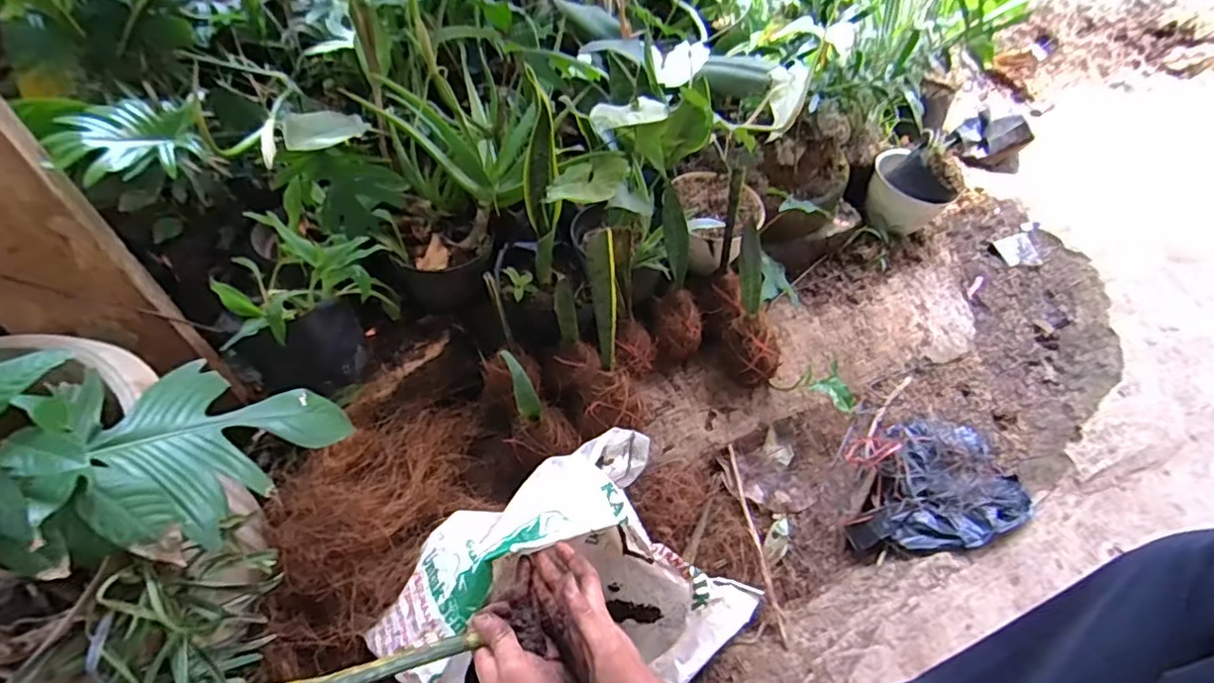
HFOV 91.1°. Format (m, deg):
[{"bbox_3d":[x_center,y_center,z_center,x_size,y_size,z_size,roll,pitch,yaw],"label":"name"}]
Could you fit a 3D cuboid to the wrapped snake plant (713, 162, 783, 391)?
[{"bbox_3d":[0.195,-0.085,0.841,0.081,0.315,0.106,-18,24,-17],"label":"wrapped snake plant"}]

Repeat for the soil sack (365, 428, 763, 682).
[{"bbox_3d":[-0.059,0.282,0.608,0.384,0.226,0.238,-29,57,-24],"label":"soil sack"}]

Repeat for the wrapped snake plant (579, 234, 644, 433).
[{"bbox_3d":[0.010,0.009,0.695,0.080,0.257,0.095,3,50,-1],"label":"wrapped snake plant"}]

